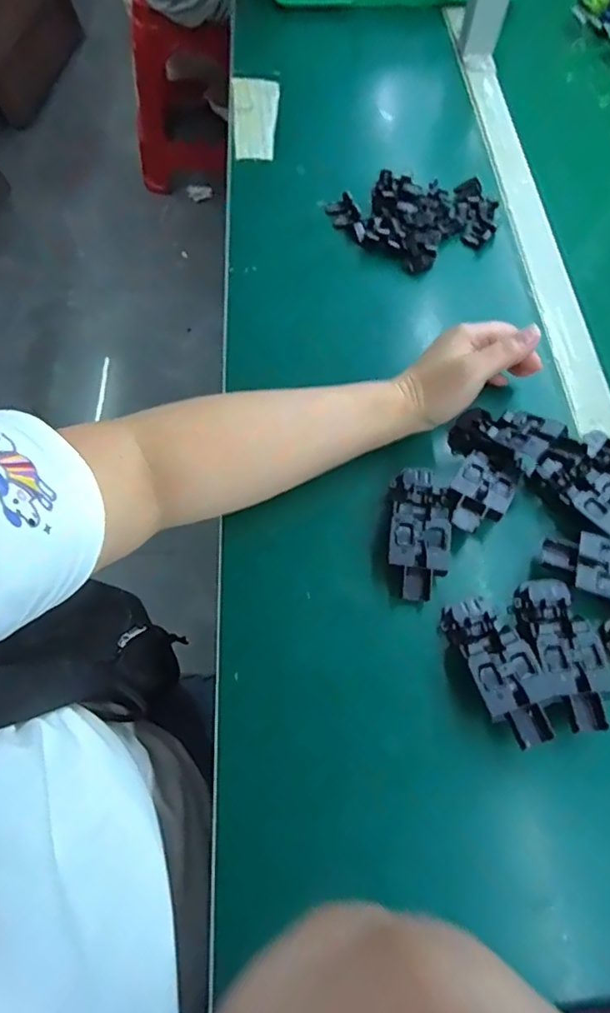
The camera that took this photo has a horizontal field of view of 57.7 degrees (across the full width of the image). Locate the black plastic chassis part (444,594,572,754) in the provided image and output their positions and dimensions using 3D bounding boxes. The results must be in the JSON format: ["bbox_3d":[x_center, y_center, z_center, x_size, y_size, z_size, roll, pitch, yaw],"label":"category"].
[{"bbox_3d":[0.129,0.104,0.363,0.049,0.018,0.096,-20,53,-12],"label":"black plastic chassis part"}]

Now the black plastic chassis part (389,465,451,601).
[{"bbox_3d":[0.083,0.018,0.406,0.041,0.018,0.096,7,65,1],"label":"black plastic chassis part"}]

